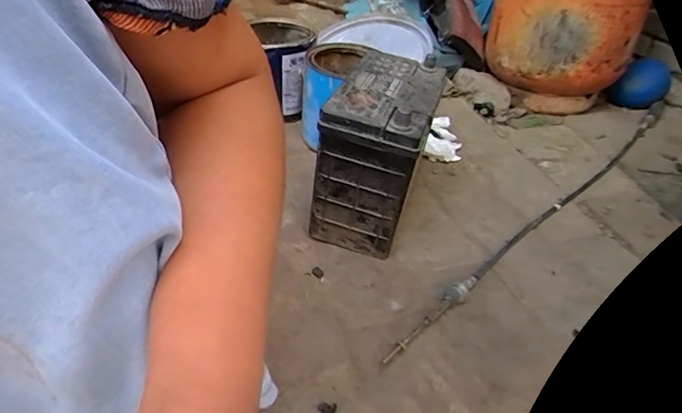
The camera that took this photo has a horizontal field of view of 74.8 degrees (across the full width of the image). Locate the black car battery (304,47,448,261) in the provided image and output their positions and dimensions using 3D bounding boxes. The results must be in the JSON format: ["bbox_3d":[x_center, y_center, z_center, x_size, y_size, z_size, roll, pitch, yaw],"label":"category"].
[{"bbox_3d":[0.057,-0.082,0.654,0.128,0.207,0.227,16,42,12],"label":"black car battery"}]

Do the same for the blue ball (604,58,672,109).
[{"bbox_3d":[0.646,-0.262,0.966,0.103,0.102,0.097,4,41,-3],"label":"blue ball"}]

